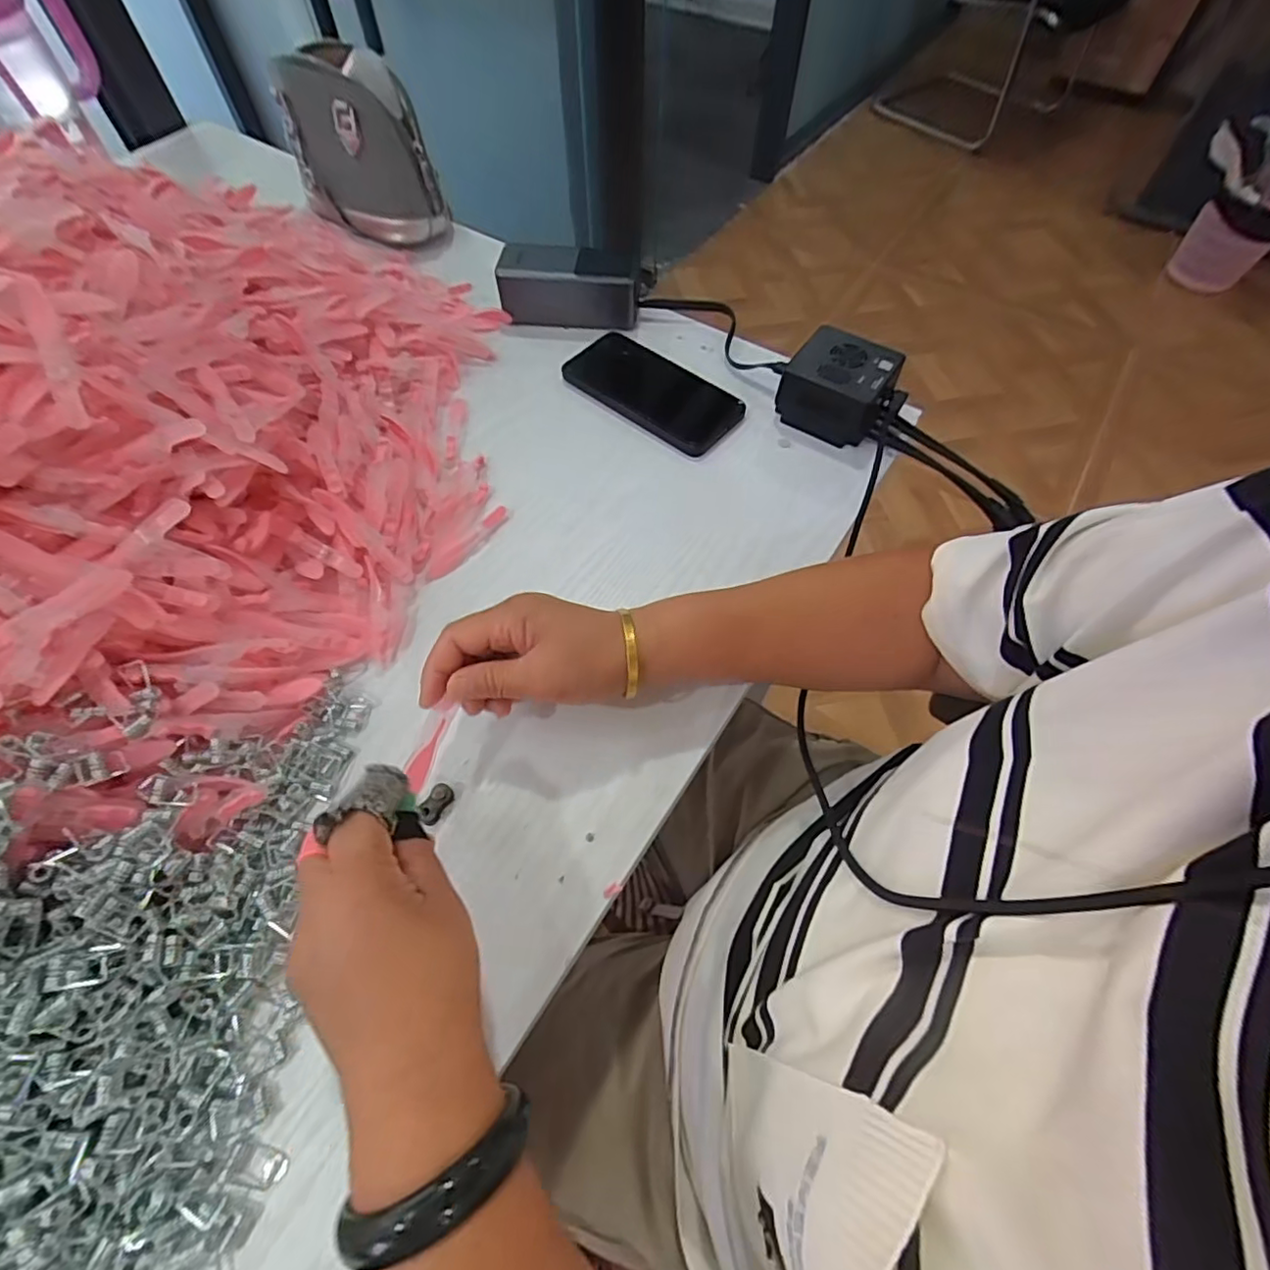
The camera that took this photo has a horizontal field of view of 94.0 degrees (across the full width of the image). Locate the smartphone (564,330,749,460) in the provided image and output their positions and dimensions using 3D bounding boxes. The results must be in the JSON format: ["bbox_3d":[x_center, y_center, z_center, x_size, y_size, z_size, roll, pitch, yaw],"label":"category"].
[{"bbox_3d":[0.015,-0.214,0.518,0.158,0.013,0.080,36,67,17],"label":"smartphone"}]

